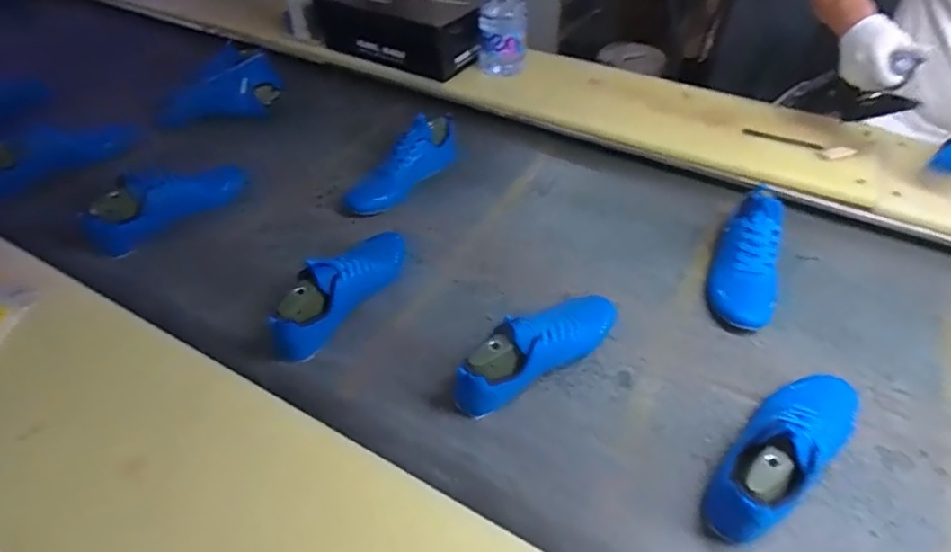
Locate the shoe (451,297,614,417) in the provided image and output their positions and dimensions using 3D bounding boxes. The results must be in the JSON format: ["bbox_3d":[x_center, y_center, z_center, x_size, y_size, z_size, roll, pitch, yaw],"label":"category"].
[{"bbox_3d":[0.076,0.081,0.750,0.267,0.095,0.077,-25,50,-25],"label":"shoe"}]

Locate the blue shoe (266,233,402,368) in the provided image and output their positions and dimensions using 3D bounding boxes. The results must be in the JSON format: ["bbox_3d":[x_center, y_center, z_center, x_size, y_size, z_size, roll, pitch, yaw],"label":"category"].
[{"bbox_3d":[-0.195,-0.004,0.816,0.080,0.096,0.256,25,48,22],"label":"blue shoe"}]

